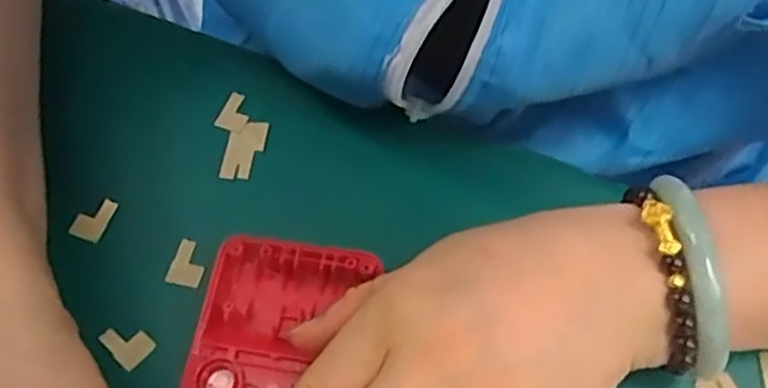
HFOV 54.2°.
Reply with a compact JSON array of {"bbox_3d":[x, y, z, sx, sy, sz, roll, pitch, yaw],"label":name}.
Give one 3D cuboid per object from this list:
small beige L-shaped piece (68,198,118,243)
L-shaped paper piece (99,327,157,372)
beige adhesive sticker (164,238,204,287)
[{"bbox_3d":[-0.116,0.009,0.300,0.013,0.004,0.018,22,73,5],"label":"small beige L-shaped piece"},{"bbox_3d":[-0.095,0.054,0.275,0.018,0.004,0.013,35,69,18],"label":"L-shaped paper piece"},{"bbox_3d":[-0.076,0.027,0.291,0.014,0.004,0.018,14,67,8],"label":"beige adhesive sticker"}]

